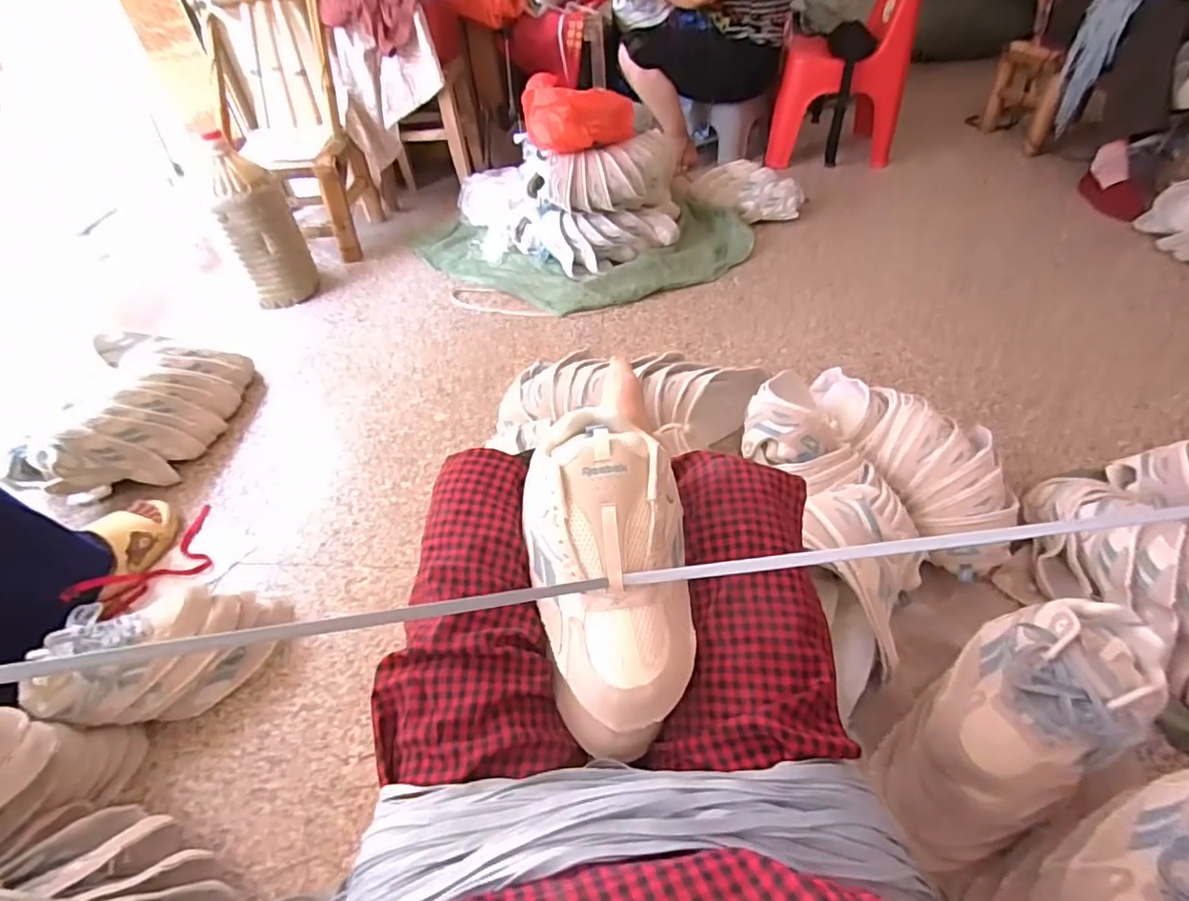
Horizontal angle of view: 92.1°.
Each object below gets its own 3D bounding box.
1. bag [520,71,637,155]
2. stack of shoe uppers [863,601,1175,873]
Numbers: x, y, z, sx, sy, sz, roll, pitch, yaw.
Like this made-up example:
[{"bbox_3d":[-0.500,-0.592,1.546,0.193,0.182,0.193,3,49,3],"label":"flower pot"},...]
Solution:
[{"bbox_3d":[-0.033,-0.829,1.422,0.265,0.157,0.127,-14,47,-9],"label":"bag"},{"bbox_3d":[0.431,0.294,0.607,0.335,0.119,0.143,-55,50,17],"label":"stack of shoe uppers"}]

